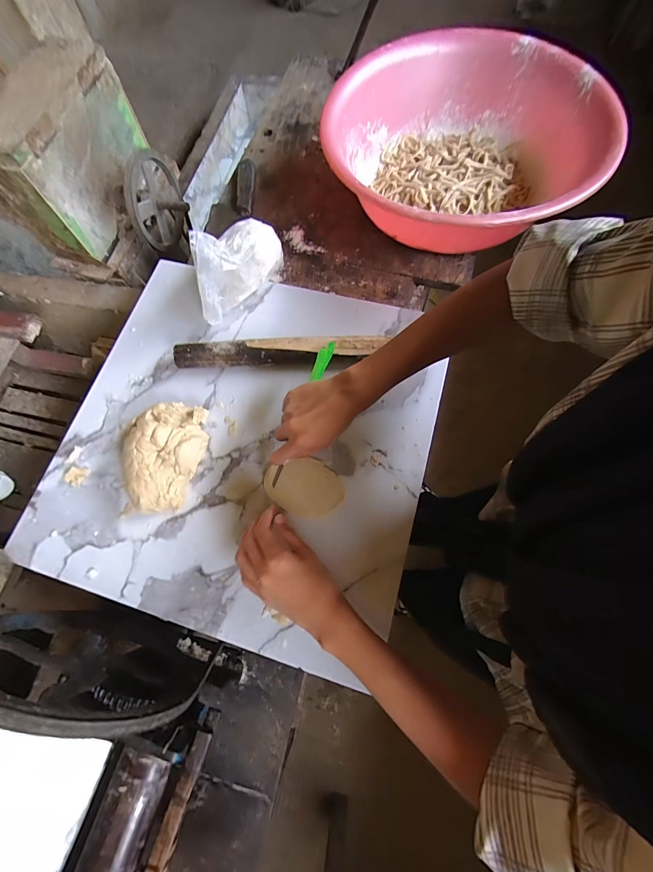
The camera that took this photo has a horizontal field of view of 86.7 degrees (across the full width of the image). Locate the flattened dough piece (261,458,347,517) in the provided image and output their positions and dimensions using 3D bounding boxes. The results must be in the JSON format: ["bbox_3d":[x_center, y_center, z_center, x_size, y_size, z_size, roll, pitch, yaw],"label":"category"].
[{"bbox_3d":[-0.029,0.063,0.443,0.098,0.011,0.072,29,75,11],"label":"flattened dough piece"}]

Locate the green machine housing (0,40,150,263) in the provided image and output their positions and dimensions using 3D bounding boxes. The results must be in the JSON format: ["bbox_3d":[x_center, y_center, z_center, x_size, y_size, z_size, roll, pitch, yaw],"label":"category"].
[{"bbox_3d":[-0.553,-0.611,0.753,0.139,0.219,0.352,12,70,6],"label":"green machine housing"}]

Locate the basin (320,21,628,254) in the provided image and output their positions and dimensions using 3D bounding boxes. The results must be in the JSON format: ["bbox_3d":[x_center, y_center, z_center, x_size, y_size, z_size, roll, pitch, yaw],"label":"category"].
[{"bbox_3d":[0.215,-0.469,0.557,0.438,0.126,0.446,-1,70,2],"label":"basin"}]

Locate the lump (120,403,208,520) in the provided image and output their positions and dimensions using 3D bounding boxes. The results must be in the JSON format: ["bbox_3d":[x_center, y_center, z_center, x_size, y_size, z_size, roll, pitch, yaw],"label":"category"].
[{"bbox_3d":[-0.213,0.026,0.445,0.095,0.058,0.154,23,72,10],"label":"lump"}]

